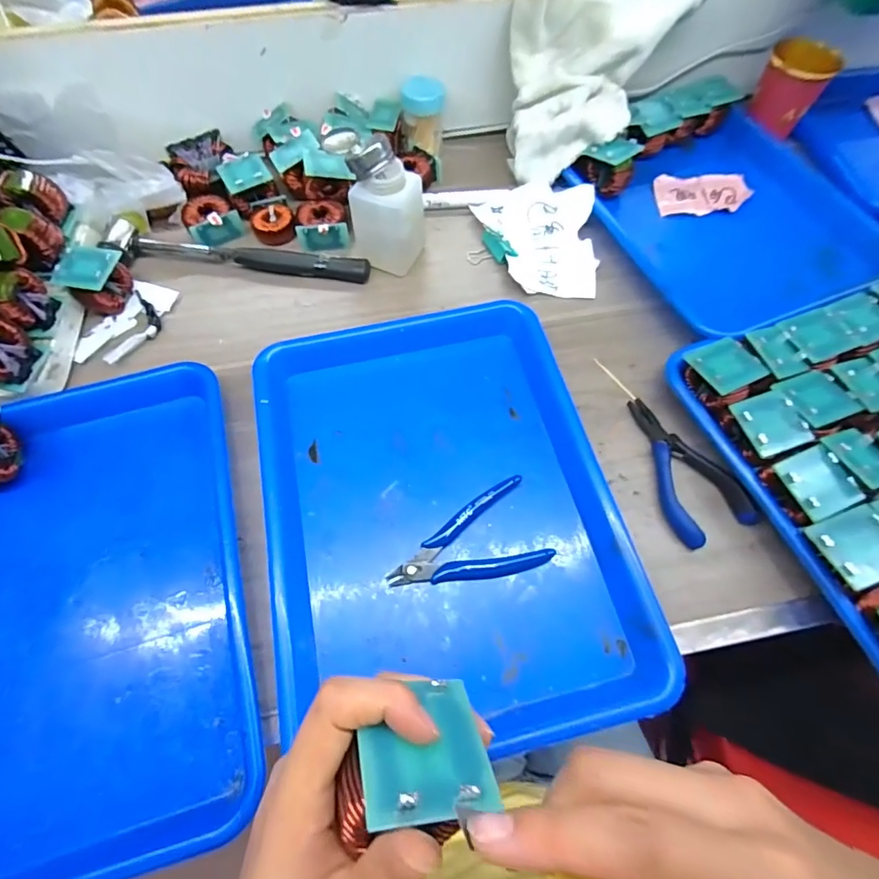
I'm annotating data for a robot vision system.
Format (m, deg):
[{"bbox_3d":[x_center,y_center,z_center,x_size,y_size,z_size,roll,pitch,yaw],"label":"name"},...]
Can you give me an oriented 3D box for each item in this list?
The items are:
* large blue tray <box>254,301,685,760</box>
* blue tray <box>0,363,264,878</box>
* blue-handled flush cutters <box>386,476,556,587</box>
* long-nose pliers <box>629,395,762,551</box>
[{"bbox_3d":[-0.002,0.044,0.352,0.245,0.032,0.328,-11,67,-6],"label":"large blue tray"},{"bbox_3d":[-0.262,0.112,0.315,0.251,0.032,0.327,-15,66,-8],"label":"blue tray"},{"bbox_3d":[0.019,0.081,0.344,0.117,0.011,0.064,-23,67,-11],"label":"blue-handled flush cutters"},{"bbox_3d":[0.189,0.019,0.370,0.055,0.024,0.123,-21,67,-10],"label":"long-nose pliers"}]

